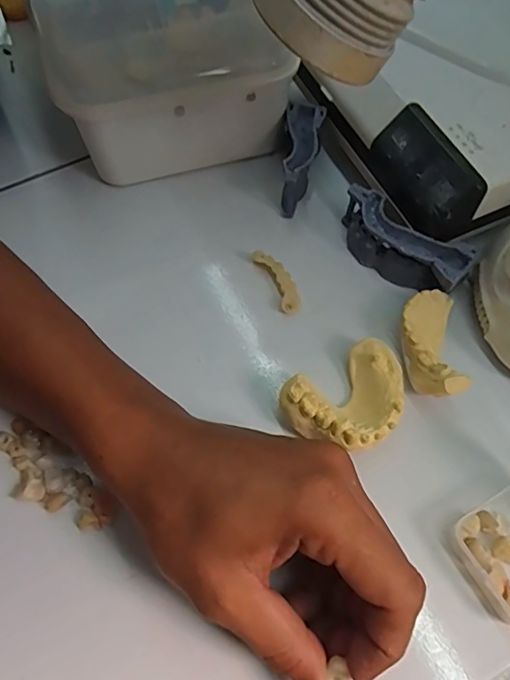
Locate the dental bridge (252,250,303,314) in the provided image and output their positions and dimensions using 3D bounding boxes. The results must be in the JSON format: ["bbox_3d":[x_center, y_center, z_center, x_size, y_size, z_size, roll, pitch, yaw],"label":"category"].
[{"bbox_3d":[0.016,-0.039,0.325,0.015,0.008,0.046,-25,67,-11],"label":"dental bridge"}]

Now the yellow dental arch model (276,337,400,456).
[{"bbox_3d":[0.053,0.034,0.280,0.070,0.026,0.050,-30,68,-13],"label":"yellow dental arch model"}]

